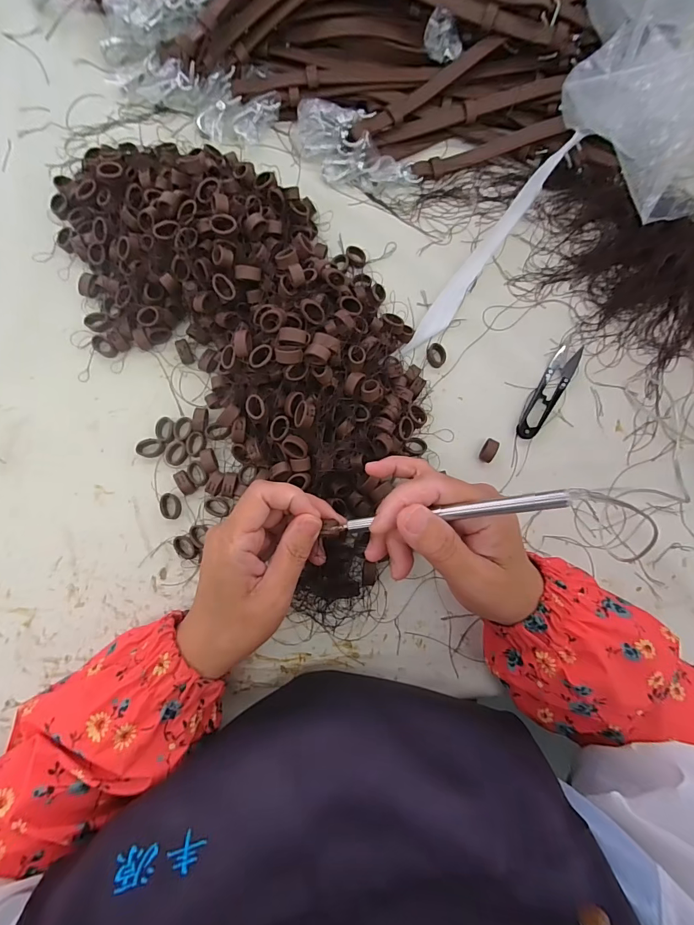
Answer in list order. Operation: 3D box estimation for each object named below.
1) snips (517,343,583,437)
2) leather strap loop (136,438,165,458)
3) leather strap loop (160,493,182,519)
[{"bbox_3d":[0.185,-0.064,0.370,0.024,0.009,0.096,32,82,1],"label":"snips"},{"bbox_3d":[-0.166,-0.012,0.342,0.022,0.004,0.015,-7,83,-5],"label":"leather strap loop"},{"bbox_3d":[-0.147,0.037,0.336,0.015,0.006,0.022,-12,84,-5],"label":"leather strap loop"}]

